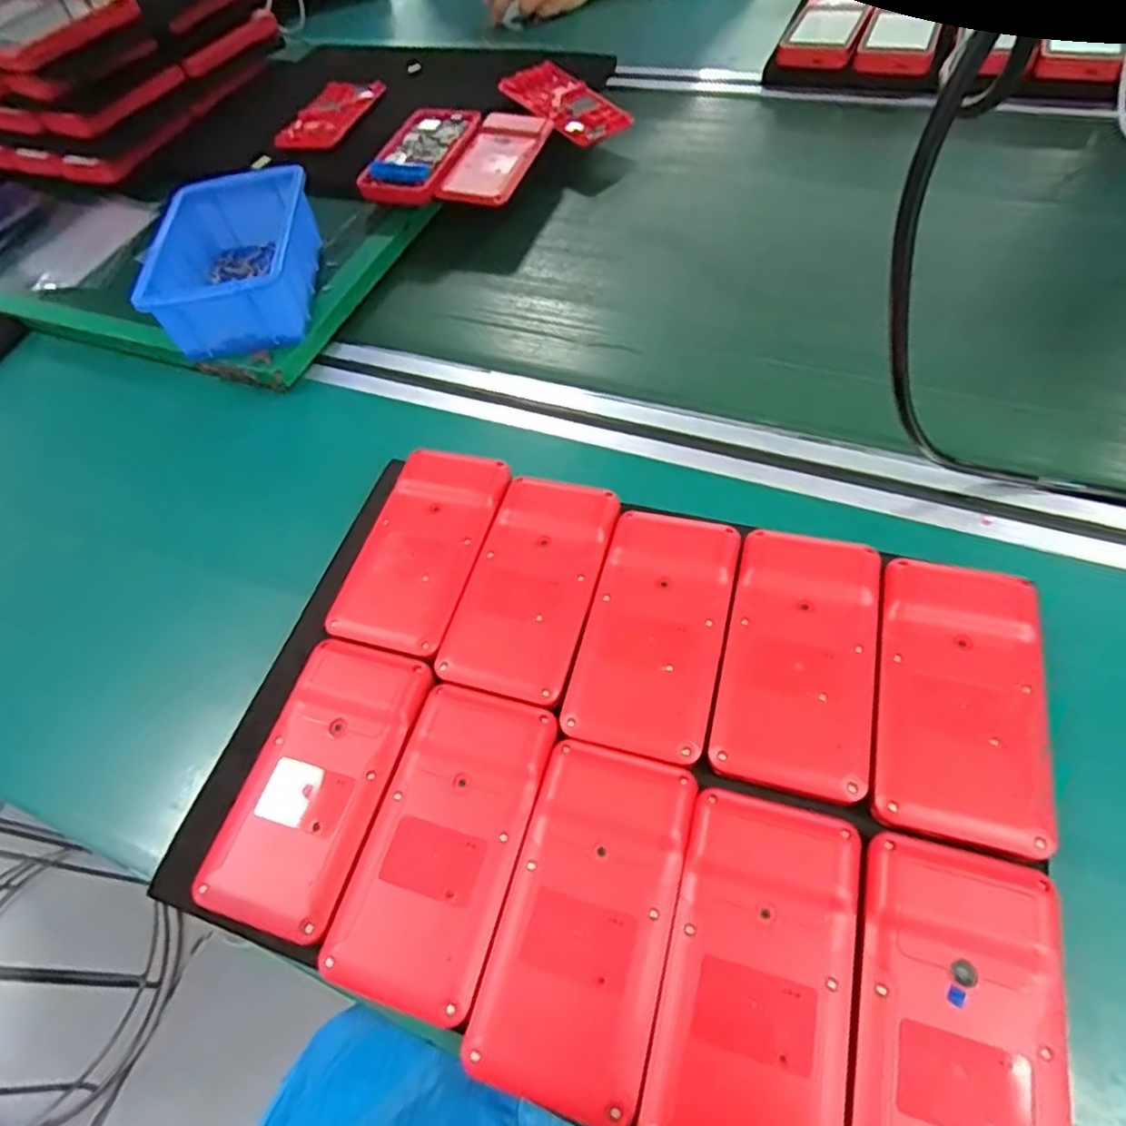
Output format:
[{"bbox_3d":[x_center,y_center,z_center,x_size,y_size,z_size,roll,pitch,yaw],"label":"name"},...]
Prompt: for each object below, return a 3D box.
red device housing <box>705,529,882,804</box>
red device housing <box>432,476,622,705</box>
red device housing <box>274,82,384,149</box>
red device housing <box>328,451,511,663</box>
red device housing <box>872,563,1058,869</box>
[{"bbox_3d":[0.103,0.038,0.291,0.060,0.009,0.118,10,59,14],"label":"red device housing"},{"bbox_3d":[-0.015,0.008,0.331,0.063,0.011,0.119,11,60,14],"label":"red device housing"},{"bbox_3d":[-0.217,-0.416,0.618,0.055,0.010,0.117,22,64,9],"label":"red device housing"},{"bbox_3d":[-0.074,-0.010,0.347,0.062,0.011,0.116,12,60,15],"label":"red device housing"},{"bbox_3d":[0.163,0.053,0.273,0.062,0.013,0.116,11,60,14],"label":"red device housing"}]

